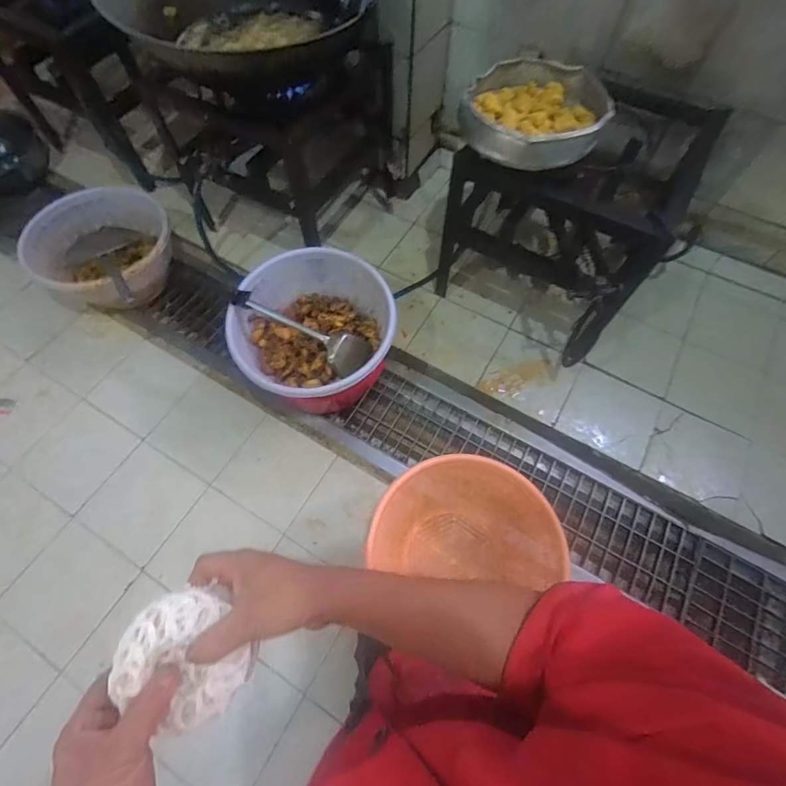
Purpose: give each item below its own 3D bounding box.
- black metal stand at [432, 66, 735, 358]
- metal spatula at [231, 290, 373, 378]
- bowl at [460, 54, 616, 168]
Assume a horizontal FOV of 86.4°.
[{"bbox_3d":[0.531,-0.626,1.481,0.680,0.617,0.788,26,67,12],"label":"black metal stand"},{"bbox_3d":[-0.303,-0.206,1.334,0.476,0.075,0.156,26,67,-4],"label":"metal spatula"},{"bbox_3d":[0.370,-0.755,1.138,0.380,0.108,0.382,0,64,0],"label":"bowl"}]

